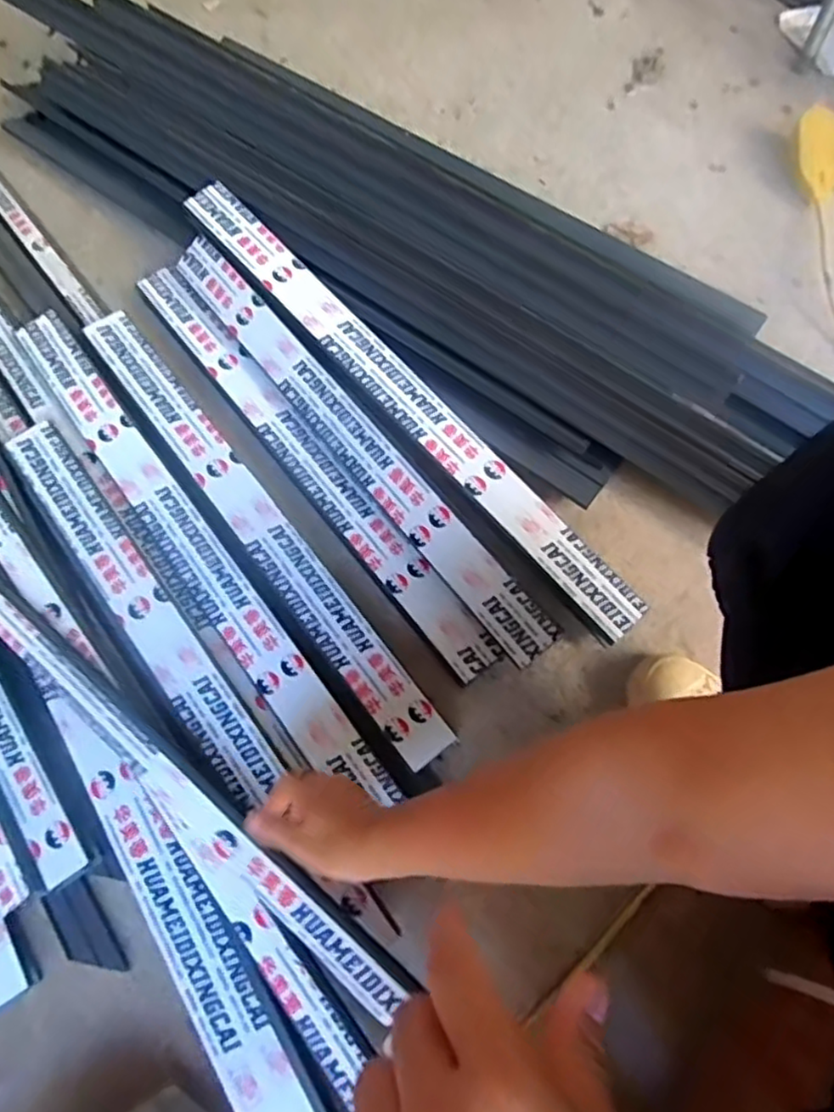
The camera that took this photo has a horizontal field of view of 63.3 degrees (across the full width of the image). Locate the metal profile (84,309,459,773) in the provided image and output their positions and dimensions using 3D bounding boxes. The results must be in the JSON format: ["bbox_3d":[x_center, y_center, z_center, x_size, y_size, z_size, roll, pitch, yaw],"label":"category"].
[{"bbox_3d":[-0.183,-0.045,0.740,0.059,0.016,0.643,-36,74,-13],"label":"metal profile"}]

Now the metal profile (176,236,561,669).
[{"bbox_3d":[-0.078,-0.140,0.756,0.050,0.031,0.635,-37,74,-13],"label":"metal profile"}]

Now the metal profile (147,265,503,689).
[{"bbox_3d":[-0.134,-0.118,0.783,0.052,0.028,0.641,-37,74,-13],"label":"metal profile"}]

